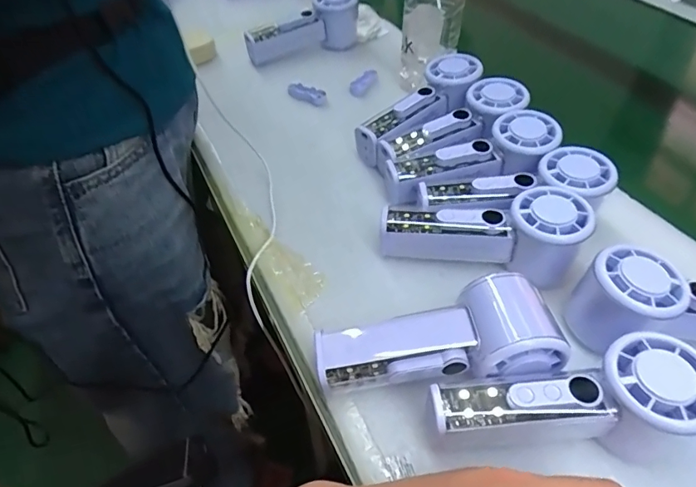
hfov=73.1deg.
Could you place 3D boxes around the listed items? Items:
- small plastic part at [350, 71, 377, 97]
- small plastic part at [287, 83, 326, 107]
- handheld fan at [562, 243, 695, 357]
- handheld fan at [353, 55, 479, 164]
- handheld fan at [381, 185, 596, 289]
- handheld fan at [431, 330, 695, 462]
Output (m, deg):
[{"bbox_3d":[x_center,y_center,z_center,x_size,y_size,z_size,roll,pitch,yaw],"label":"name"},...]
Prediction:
[{"bbox_3d":[0.019,-0.194,0.571,0.017,0.015,0.048,21,52,19],"label":"small plastic part"},{"bbox_3d":[-0.048,-0.174,0.552,0.046,0.020,0.016,19,51,17],"label":"small plastic part"},{"bbox_3d":[0.235,0.039,0.316,0.154,0.049,0.054,1,48,2],"label":"handheld fan"},{"bbox_3d":[0.073,-0.138,0.473,0.151,0.038,0.051,-39,57,-11],"label":"handheld fan"},{"bbox_3d":[0.102,-0.006,0.362,0.150,0.053,0.056,2,48,2],"label":"handheld fan"},{"bbox_3d":[0.125,0.099,0.270,0.146,0.061,0.054,-8,49,-7],"label":"handheld fan"}]

